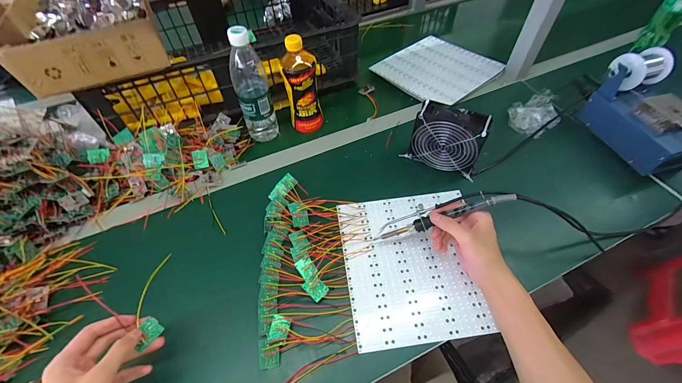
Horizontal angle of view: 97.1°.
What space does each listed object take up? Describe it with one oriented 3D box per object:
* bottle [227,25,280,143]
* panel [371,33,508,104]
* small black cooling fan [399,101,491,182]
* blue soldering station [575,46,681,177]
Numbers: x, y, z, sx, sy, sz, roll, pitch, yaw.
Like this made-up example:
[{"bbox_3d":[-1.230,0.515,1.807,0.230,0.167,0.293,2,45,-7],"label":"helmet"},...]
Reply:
[{"bbox_3d":[-0.169,-0.192,0.576,0.063,0.226,0.063,-15,55,-9],"label":"bottle"},{"bbox_3d":[0.244,-0.316,0.762,0.253,0.012,0.247,-32,56,-21],"label":"panel"},{"bbox_3d":[0.191,-0.094,0.543,0.128,0.115,0.053,24,58,18],"label":"small black cooling fan"},{"bbox_3d":[0.568,-0.149,0.549,0.120,0.124,0.190,-17,55,-9],"label":"blue soldering station"}]

